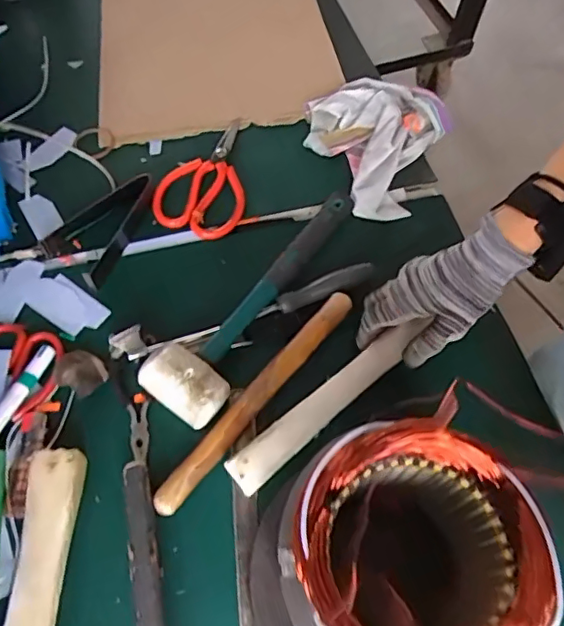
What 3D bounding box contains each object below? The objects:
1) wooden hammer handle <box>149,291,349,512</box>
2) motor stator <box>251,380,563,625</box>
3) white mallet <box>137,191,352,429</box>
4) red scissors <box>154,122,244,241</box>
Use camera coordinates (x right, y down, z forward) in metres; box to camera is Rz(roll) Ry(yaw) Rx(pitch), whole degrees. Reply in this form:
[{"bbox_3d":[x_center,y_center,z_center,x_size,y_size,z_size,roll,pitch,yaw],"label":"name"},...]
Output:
[{"bbox_3d":[-0.020,0.073,0.497,0.022,0.022,0.246,38,68,17],"label":"wooden hammer handle"},{"bbox_3d":[0.058,0.161,0.369,0.156,0.175,0.153,-19,64,-11],"label":"motor stator"},{"bbox_3d":[-0.007,-0.020,0.537,0.075,0.045,0.295,37,67,16],"label":"white mallet"},{"bbox_3d":[-0.076,-0.153,0.613,0.086,0.016,0.155,16,63,7],"label":"red scissors"}]

